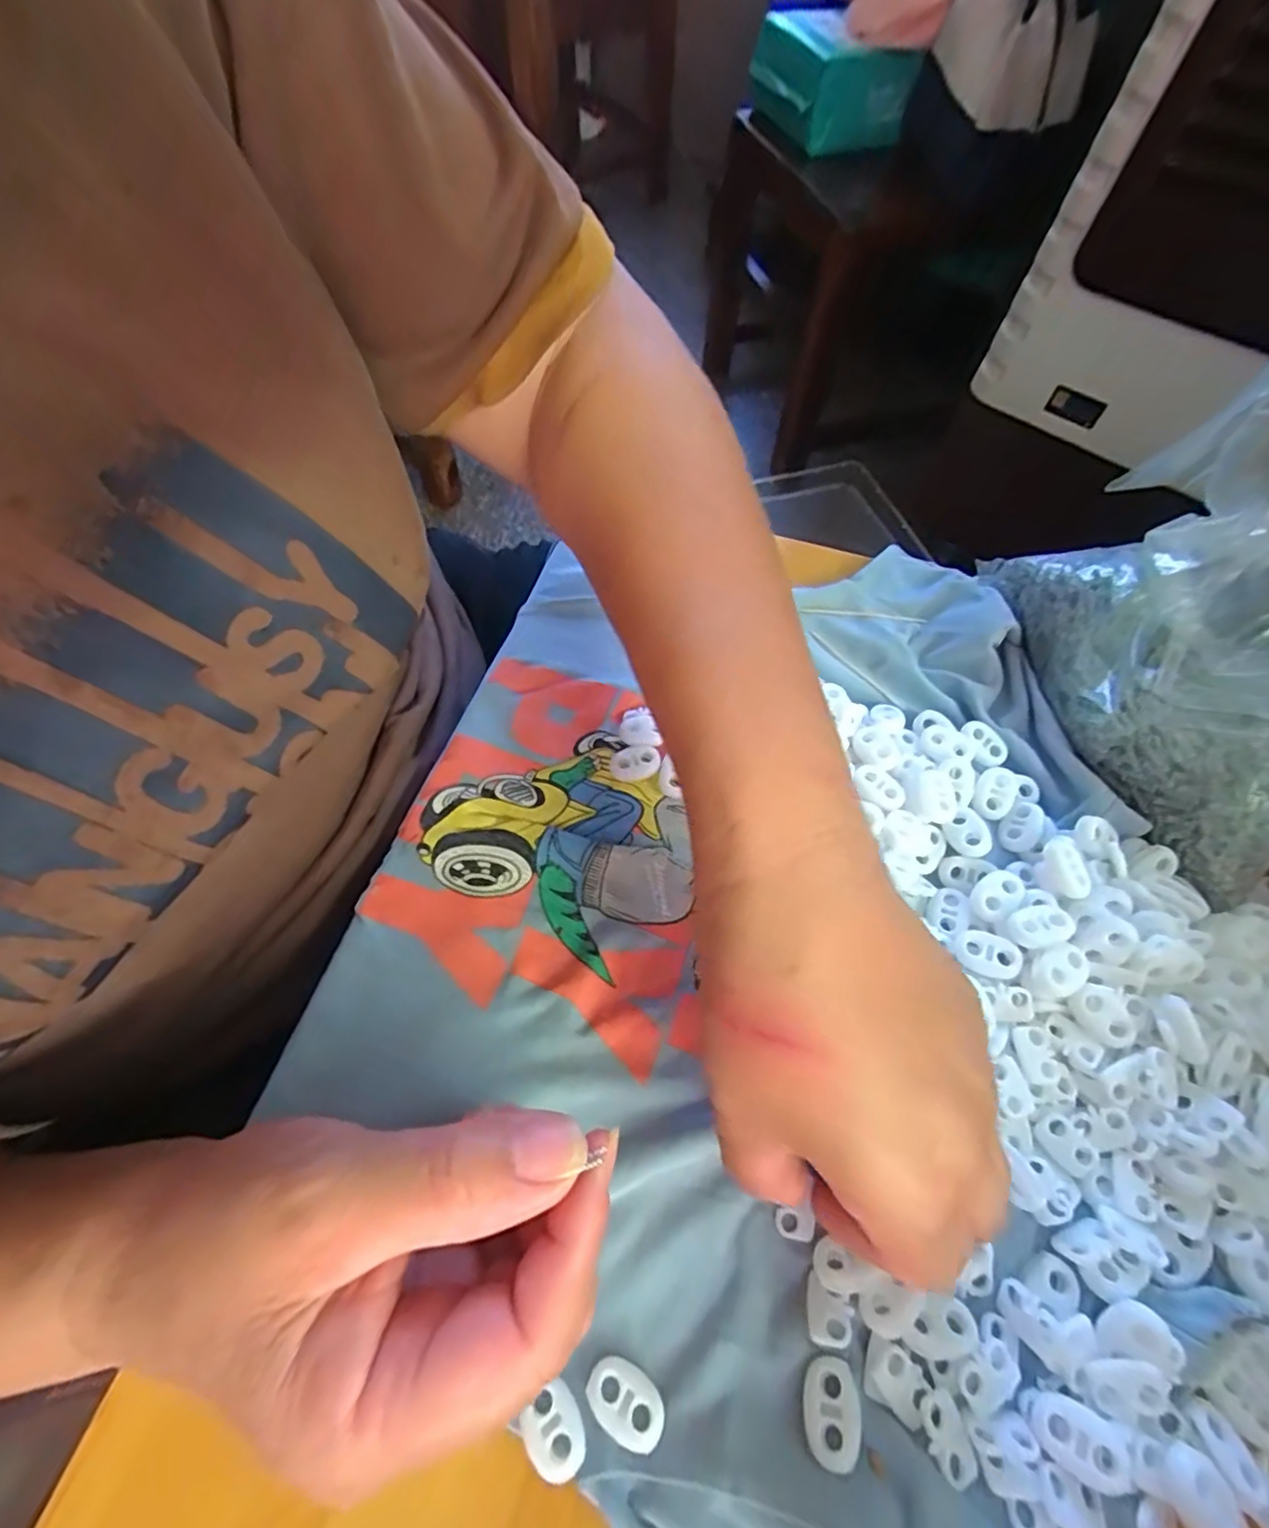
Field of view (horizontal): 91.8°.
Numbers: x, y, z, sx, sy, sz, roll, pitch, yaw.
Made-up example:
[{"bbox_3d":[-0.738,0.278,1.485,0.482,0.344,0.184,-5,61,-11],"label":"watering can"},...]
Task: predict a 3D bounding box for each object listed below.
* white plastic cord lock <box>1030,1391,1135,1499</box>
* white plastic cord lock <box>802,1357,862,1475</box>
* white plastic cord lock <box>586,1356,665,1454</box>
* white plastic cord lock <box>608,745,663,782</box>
[{"bbox_3d":[0.122,0.183,0.164,0.025,0.005,0.015,23,64,11],"label":"white plastic cord lock"},{"bbox_3d":[0.054,0.179,0.169,0.014,0.004,0.021,14,62,6],"label":"white plastic cord lock"},{"bbox_3d":[-0.002,0.179,0.172,0.022,0.005,0.014,25,64,12],"label":"white plastic cord lock"},{"bbox_3d":[0.000,0.000,0.268,0.022,0.004,0.015,-17,64,-10],"label":"white plastic cord lock"}]

